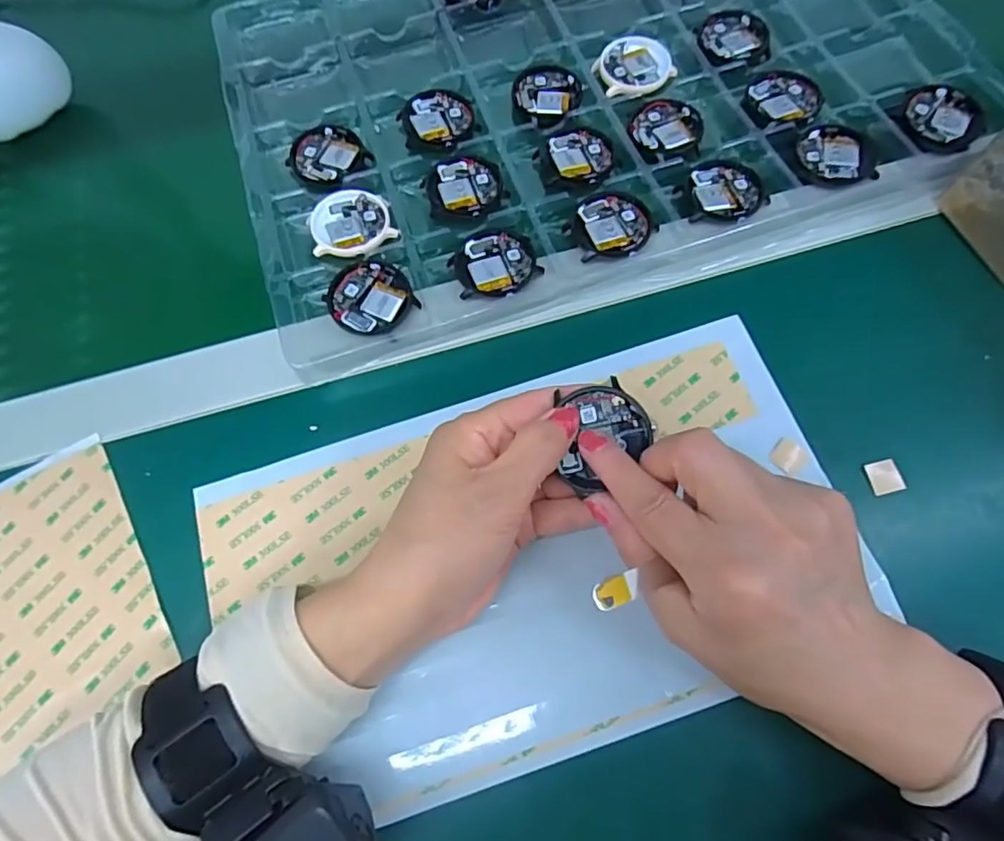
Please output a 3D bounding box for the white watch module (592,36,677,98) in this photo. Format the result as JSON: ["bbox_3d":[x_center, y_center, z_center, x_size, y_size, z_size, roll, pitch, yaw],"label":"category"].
[{"bbox_3d":[0.086,-0.229,0.372,0.048,0.005,0.046,-27,72,-7],"label":"white watch module"}]

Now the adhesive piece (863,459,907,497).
[{"bbox_3d":[0.185,0.027,0.278,0.014,0.004,0.016,-16,71,-3],"label":"adhesive piece"}]

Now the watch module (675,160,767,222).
[{"bbox_3d":[0.125,-0.131,0.329,0.047,0.004,0.045,-21,71,-5],"label":"watch module"}]

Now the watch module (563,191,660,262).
[{"bbox_3d":[0.061,-0.109,0.325,0.046,0.004,0.045,-33,72,-8],"label":"watch module"}]

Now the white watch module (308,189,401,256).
[{"bbox_3d":[-0.088,-0.118,0.339,0.046,0.005,0.045,-13,70,-2],"label":"white watch module"}]

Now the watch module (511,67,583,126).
[{"bbox_3d":[0.029,-0.207,0.369,0.043,0.006,0.049,4,71,4],"label":"watch module"}]

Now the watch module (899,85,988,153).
[{"bbox_3d":[0.257,-0.178,0.337,0.044,0.005,0.043,18,72,9],"label":"watch module"}]

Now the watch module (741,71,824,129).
[{"bbox_3d":[0.173,-0.197,0.354,0.044,0.008,0.044,36,76,14],"label":"watch module"}]

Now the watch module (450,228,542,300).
[{"bbox_3d":[-0.004,-0.088,0.320,0.046,0.004,0.044,-13,70,-2],"label":"watch module"}]

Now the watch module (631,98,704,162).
[{"bbox_3d":[0.100,-0.178,0.350,0.041,0.005,0.047,-10,70,-1],"label":"watch module"}]

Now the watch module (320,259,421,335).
[{"bbox_3d":[-0.072,-0.068,0.315,0.043,0.006,0.043,-32,72,-8],"label":"watch module"}]

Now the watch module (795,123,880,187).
[{"bbox_3d":[0.192,-0.155,0.336,0.041,0.007,0.043,-5,70,1],"label":"watch module"}]

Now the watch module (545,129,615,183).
[{"bbox_3d":[0.048,-0.160,0.346,0.036,0.004,0.044,-12,70,-1],"label":"watch module"}]

